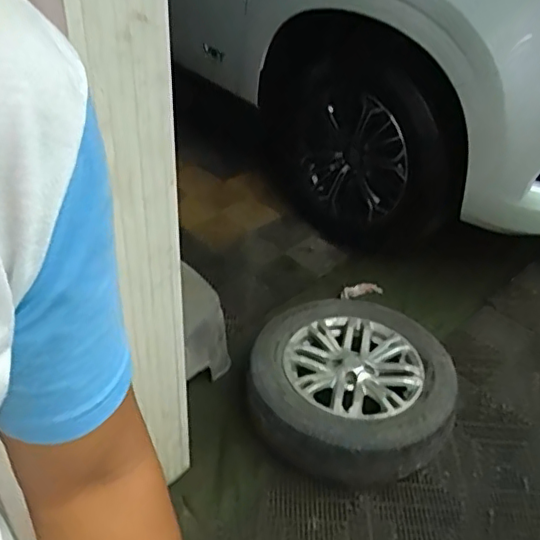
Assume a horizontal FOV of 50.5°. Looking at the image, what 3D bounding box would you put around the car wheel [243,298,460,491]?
[{"bbox_3d":[0.240,0.340,1.715,0.591,0.250,0.548,3,39,-3],"label":"car wheel"}]

